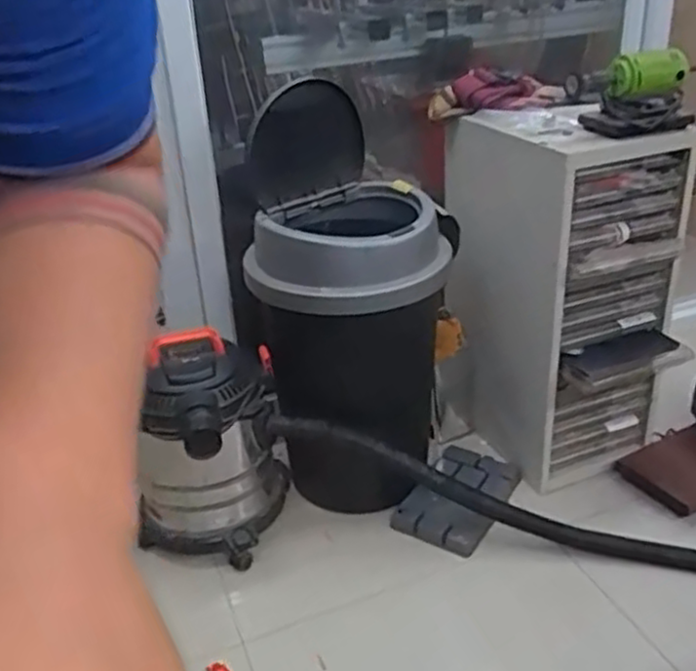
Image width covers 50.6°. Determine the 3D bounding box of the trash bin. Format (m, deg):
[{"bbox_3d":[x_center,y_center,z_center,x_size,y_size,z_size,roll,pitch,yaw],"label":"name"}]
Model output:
[{"bbox_3d":[0.008,-0.042,1.402,0.364,0.716,0.385,-3,28,-1],"label":"trash bin"}]

